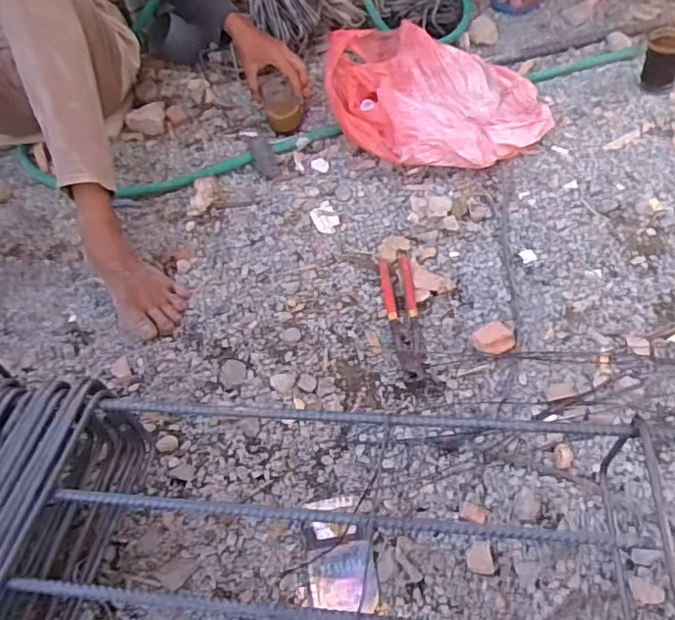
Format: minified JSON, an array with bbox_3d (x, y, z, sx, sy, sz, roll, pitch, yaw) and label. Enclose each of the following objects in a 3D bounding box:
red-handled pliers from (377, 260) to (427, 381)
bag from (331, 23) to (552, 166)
[{"bbox_3d":[0.091,0.007,0.821,0.044,0.011,0.210,-6,51,1],"label":"red-handled pliers"},{"bbox_3d":[0.156,-0.387,1.063,0.424,0.114,0.290,32,61,27],"label":"bag"}]

